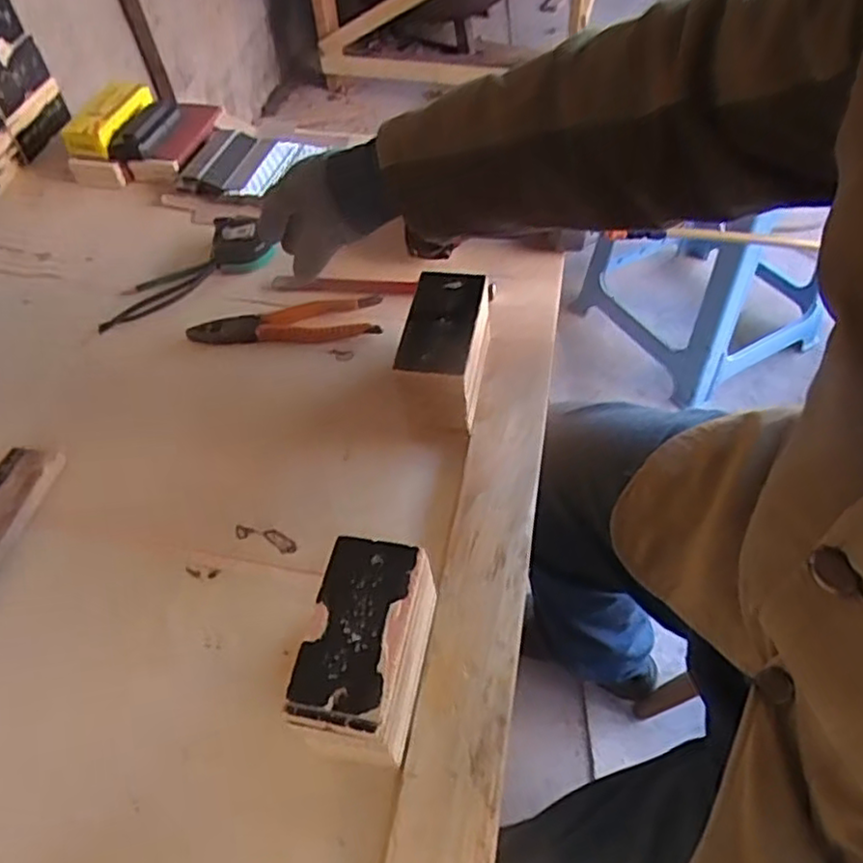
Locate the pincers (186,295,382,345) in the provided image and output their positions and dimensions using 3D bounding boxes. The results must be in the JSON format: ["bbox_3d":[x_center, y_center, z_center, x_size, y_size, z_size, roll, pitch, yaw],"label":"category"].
[{"bbox_3d":[-0.144,-0.104,0.675,0.184,0.020,0.051,-10,53,-2],"label":"pincers"}]

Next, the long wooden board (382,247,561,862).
[{"bbox_3d":[0.029,0.141,0.476,0.072,0.030,0.819,5,53,9],"label":"long wooden board"}]

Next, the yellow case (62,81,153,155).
[{"bbox_3d":[-0.393,-0.387,0.831,0.066,0.033,0.130,15,56,16],"label":"yellow case"}]

